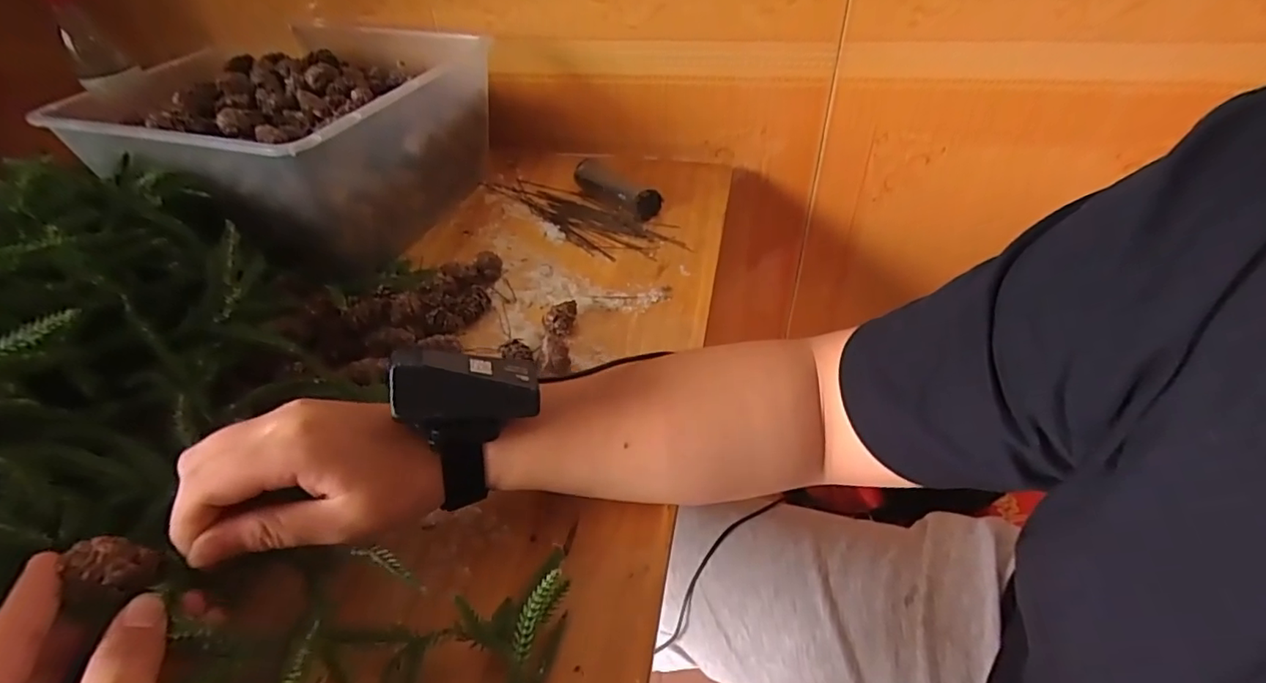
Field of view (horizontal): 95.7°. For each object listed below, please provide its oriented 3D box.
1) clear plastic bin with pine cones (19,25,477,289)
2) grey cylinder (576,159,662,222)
[{"bbox_3d":[-0.346,-0.214,0.594,0.322,0.136,0.315,8,44,11],"label":"clear plastic bin with pine cones"},{"bbox_3d":[-0.021,-0.165,0.615,0.032,0.026,0.111,-35,52,-30],"label":"grey cylinder"}]

